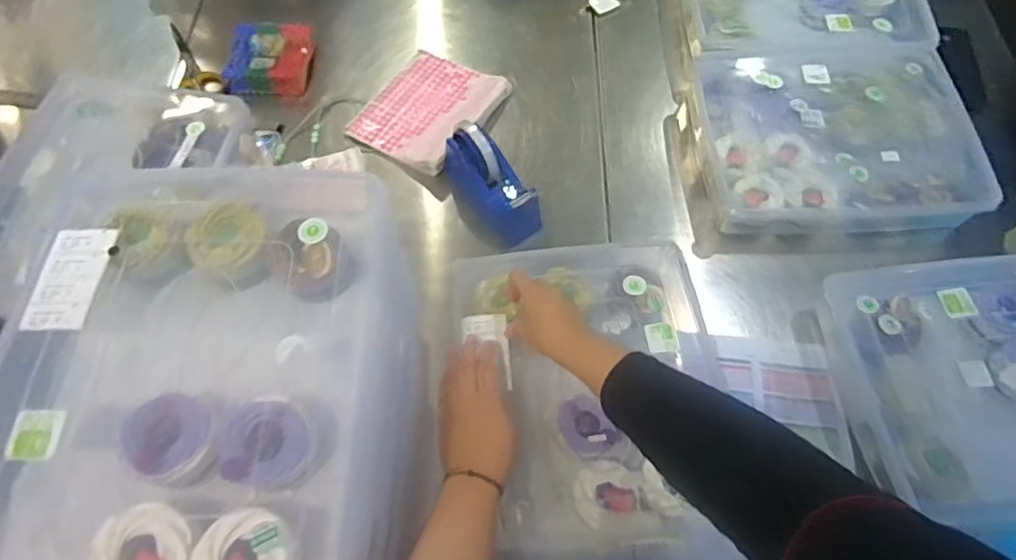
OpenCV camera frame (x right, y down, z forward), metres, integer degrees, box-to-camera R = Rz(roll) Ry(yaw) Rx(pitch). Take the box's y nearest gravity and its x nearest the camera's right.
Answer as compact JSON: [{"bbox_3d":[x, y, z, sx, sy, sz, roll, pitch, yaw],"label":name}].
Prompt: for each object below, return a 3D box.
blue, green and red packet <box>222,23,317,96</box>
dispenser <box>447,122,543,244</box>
[{"bbox_3d":[-0.384,-0.355,0.922,0.133,0.038,0.130,-2,64,-1],"label":"blue, green and red packet"},{"bbox_3d":[-0.024,-0.128,0.791,0.074,0.113,0.164,-42,71,-18],"label":"dispenser"}]

